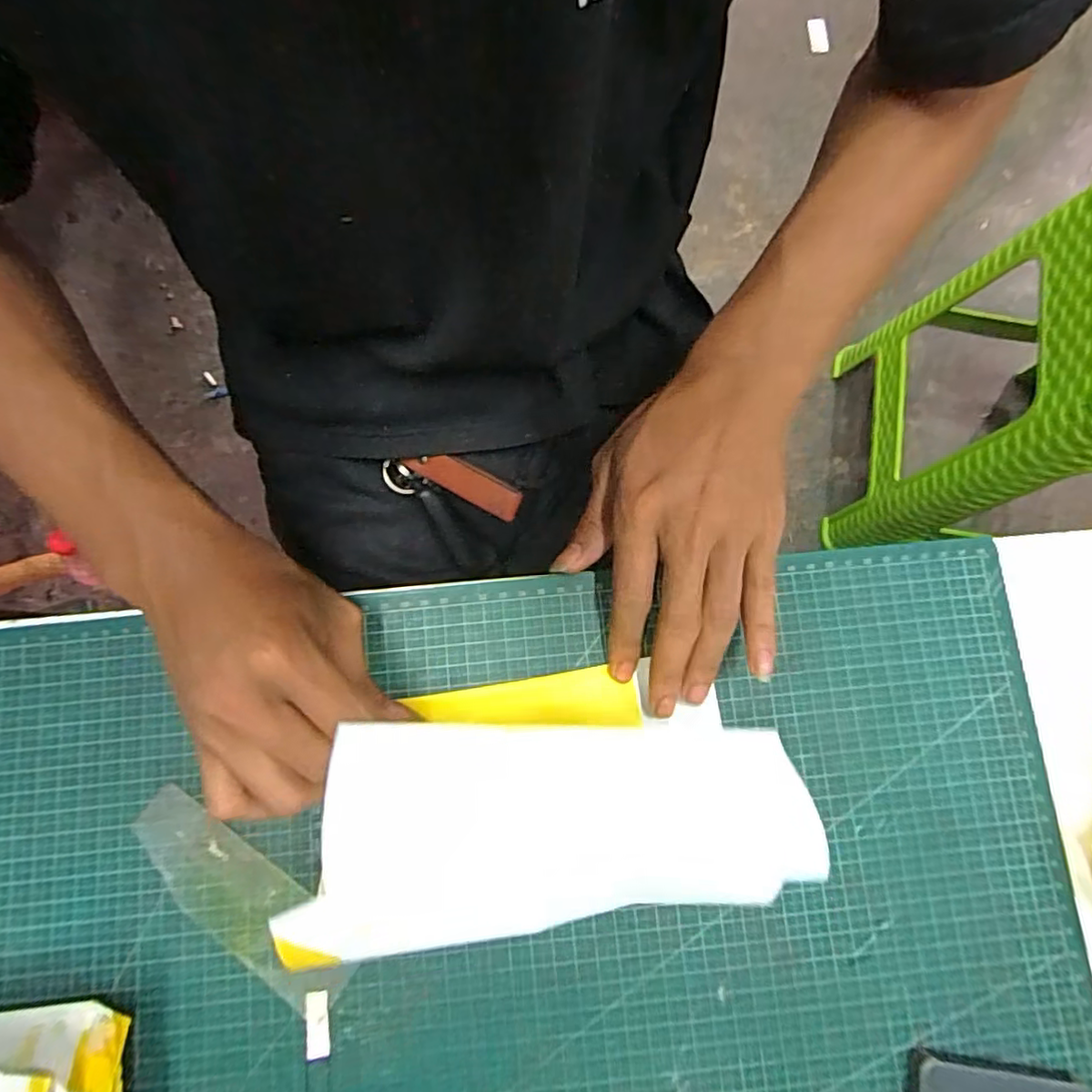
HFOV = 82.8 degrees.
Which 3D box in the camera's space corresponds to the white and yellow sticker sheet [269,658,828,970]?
[{"bbox_3d":[0.002,0.100,0.259,0.183,0.084,0.083,-8,80,-2],"label":"white and yellow sticker sheet"}]

